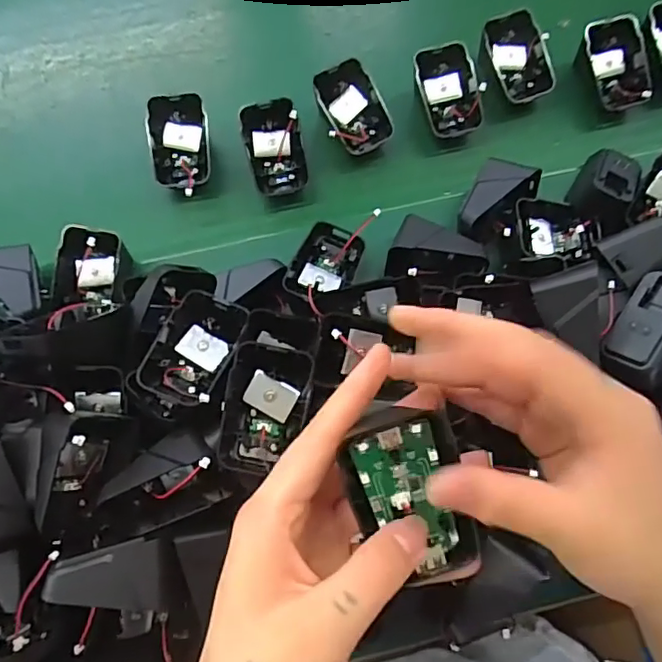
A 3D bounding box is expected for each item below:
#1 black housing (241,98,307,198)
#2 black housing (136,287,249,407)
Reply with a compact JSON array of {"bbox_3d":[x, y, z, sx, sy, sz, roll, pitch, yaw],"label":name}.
[{"bbox_3d":[-0.045,-0.140,0.434,0.045,0.039,0.063,-10,74,-4],"label":"black housing"},{"bbox_3d":[-0.082,0.010,0.332,0.042,0.026,0.067,21,74,6],"label":"black housing"}]

